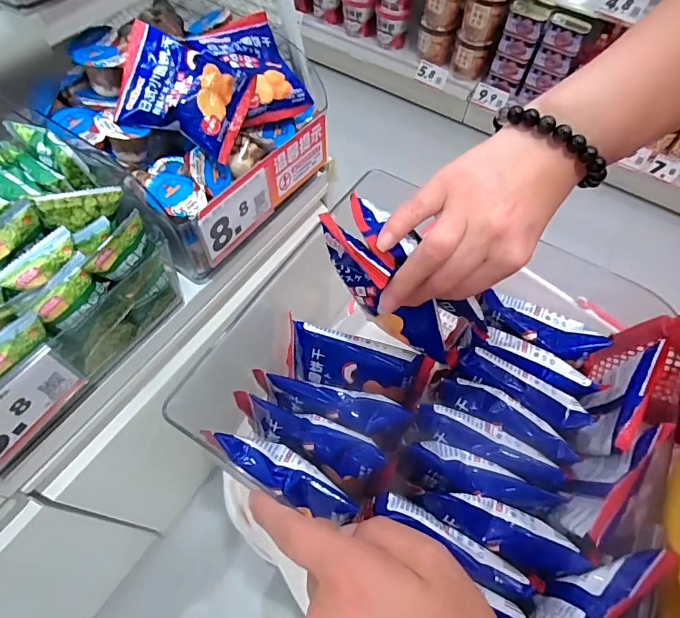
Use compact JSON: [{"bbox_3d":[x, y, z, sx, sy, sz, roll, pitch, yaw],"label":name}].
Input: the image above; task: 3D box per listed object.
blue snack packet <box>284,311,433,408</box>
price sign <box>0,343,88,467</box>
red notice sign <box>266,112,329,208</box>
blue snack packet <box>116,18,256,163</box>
[{"bbox_3d":[0.013,0.041,0.335,0.107,0.050,0.022,16,28,8],"label":"blue snack packet"},{"bbox_3d":[-0.240,0.077,0.321,0.012,0.062,0.095,28,61,13],"label":"price sign"},{"bbox_3d":[-0.046,-0.160,0.477,0.006,0.062,0.099,31,61,23],"label":"red notice sign"},{"bbox_3d":[-0.144,-0.194,0.393,0.112,0.033,0.084,22,86,2],"label":"blue snack packet"}]

